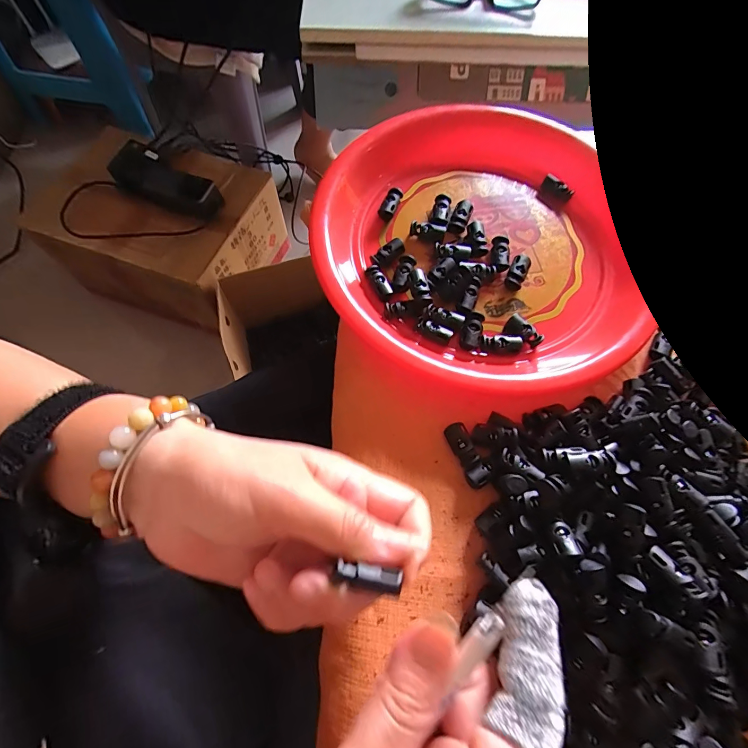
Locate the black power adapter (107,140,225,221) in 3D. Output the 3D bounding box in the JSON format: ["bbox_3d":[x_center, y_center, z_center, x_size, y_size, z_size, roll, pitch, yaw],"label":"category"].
[{"bbox_3d":[-0.384,-0.344,0.712,0.212,0.043,0.085,31,70,11],"label":"black power adapter"}]

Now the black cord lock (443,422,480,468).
[{"bbox_3d":[0.056,0.044,0.247,0.014,0.007,0.027,-20,70,-9],"label":"black cord lock"}]

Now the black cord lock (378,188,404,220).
[{"bbox_3d":[0.013,-0.139,0.321,0.014,0.011,0.030,17,68,5],"label":"black cord lock"}]

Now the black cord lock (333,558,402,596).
[{"bbox_3d":[-0.002,0.078,0.152,0.025,0.005,0.008,15,68,0],"label":"black cord lock"}]

